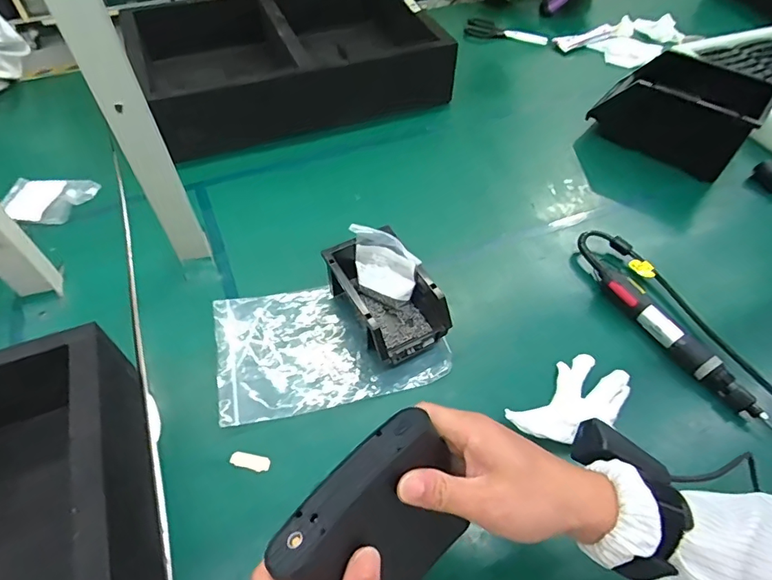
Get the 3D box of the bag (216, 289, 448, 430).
[{"bbox_3d":[-0.072,0.063,0.608,0.272,0.015,0.176,-10,53,-11],"label":"bag"}]

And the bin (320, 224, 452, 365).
[{"bbox_3d":[-0.002,0.007,0.617,0.105,0.078,0.167,-23,56,-20],"label":"bin"}]

